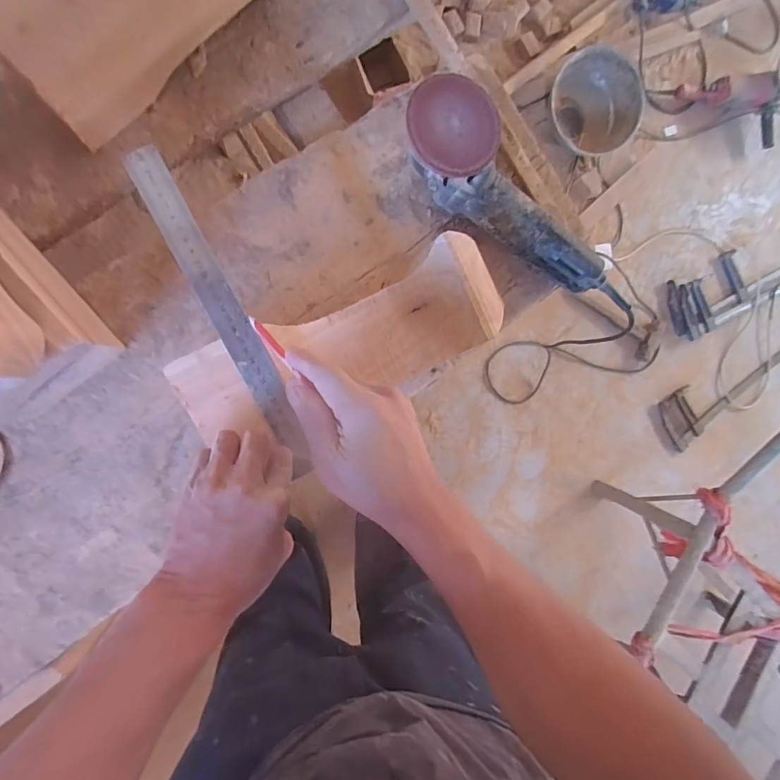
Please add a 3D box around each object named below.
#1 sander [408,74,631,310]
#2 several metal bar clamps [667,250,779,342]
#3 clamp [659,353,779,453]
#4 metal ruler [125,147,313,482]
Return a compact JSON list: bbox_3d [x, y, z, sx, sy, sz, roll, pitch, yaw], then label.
[{"bbox_3d":[0.152,-0.200,0.511,0.345,0.079,0.088,33,89,-24],"label":"sander"},{"bbox_3d":[1.120,-0.347,1.408,0.549,0.040,0.193,-27,96,-10],"label":"several metal bar clamps"},{"bbox_3d":[1.056,-0.035,1.398,0.550,0.058,0.184,-41,98,-9],"label":"clamp"},{"bbox_3d":[-0.134,-0.062,0.383,0.034,0.006,0.291,-27,98,-5],"label":"metal ruler"}]

